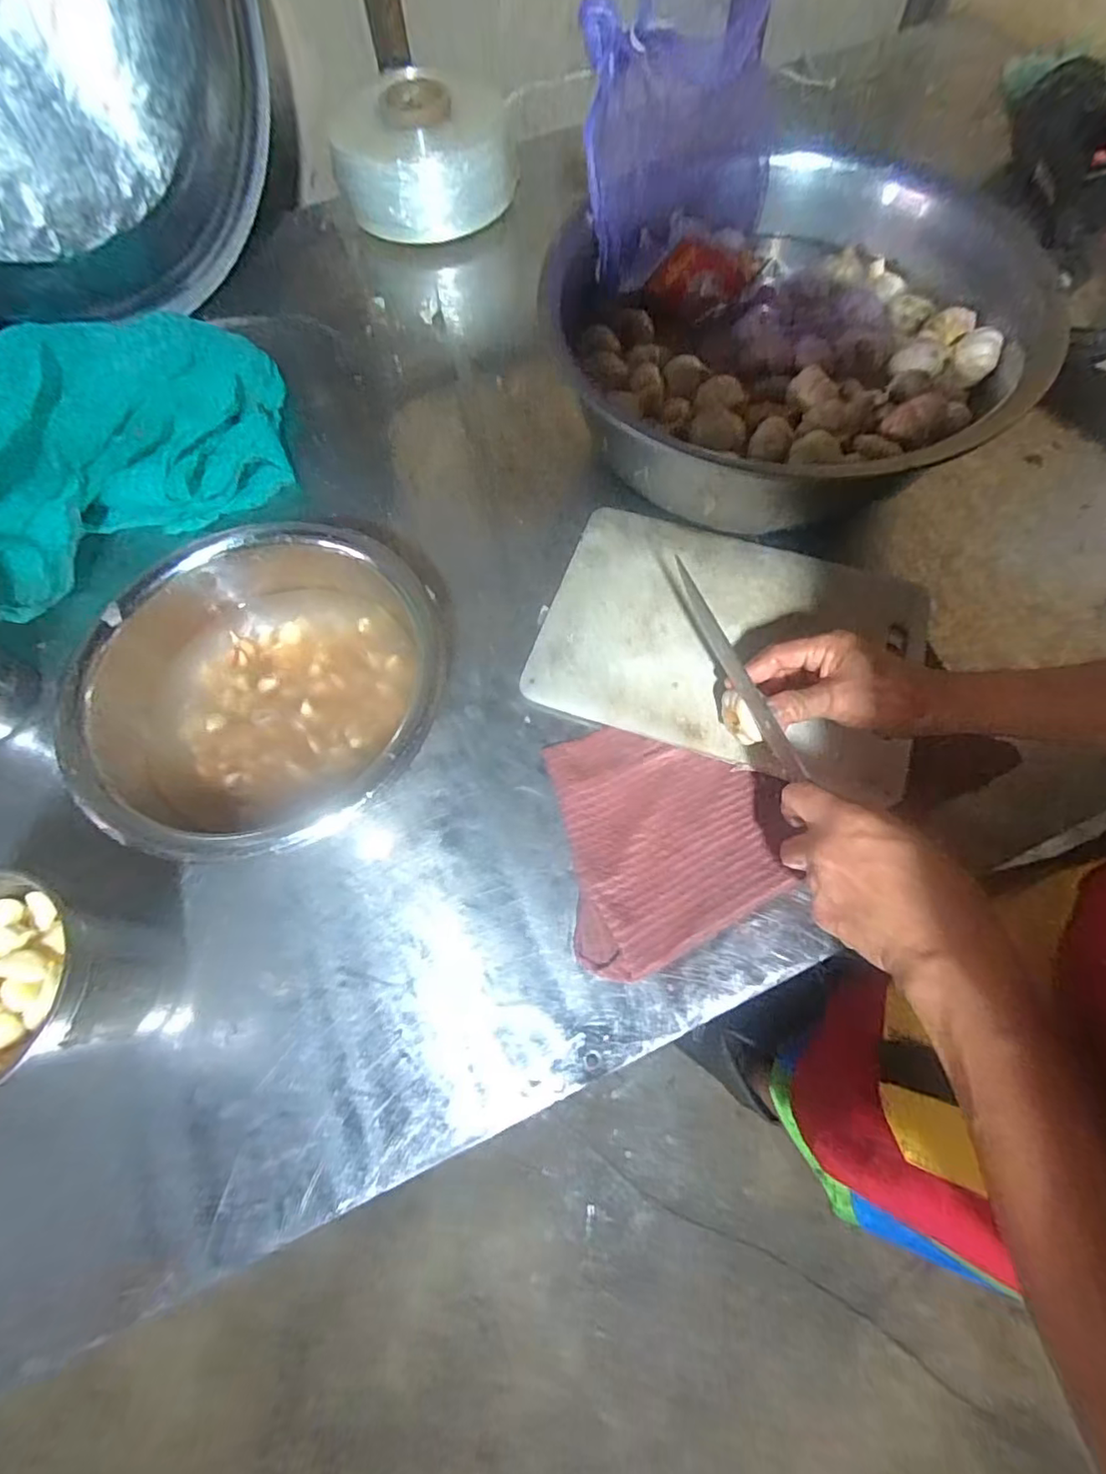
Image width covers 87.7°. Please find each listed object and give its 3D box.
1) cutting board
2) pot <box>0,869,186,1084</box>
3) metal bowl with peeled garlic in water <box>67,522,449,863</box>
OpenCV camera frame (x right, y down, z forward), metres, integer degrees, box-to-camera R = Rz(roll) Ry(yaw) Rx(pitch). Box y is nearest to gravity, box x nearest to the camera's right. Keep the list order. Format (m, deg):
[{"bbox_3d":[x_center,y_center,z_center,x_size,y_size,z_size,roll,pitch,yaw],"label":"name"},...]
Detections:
[{"bbox_3d":[0.165,-0.094,0.541,0.336,0.023,0.236,18,70,10],"label":"cutting board"},{"bbox_3d":[-0.355,0.169,0.389,0.140,0.143,0.127,21,70,11],"label":"pot"},{"bbox_3d":[-0.244,-0.034,0.497,0.257,0.103,0.284,7,68,5],"label":"metal bowl with peeled garlic in water"}]

